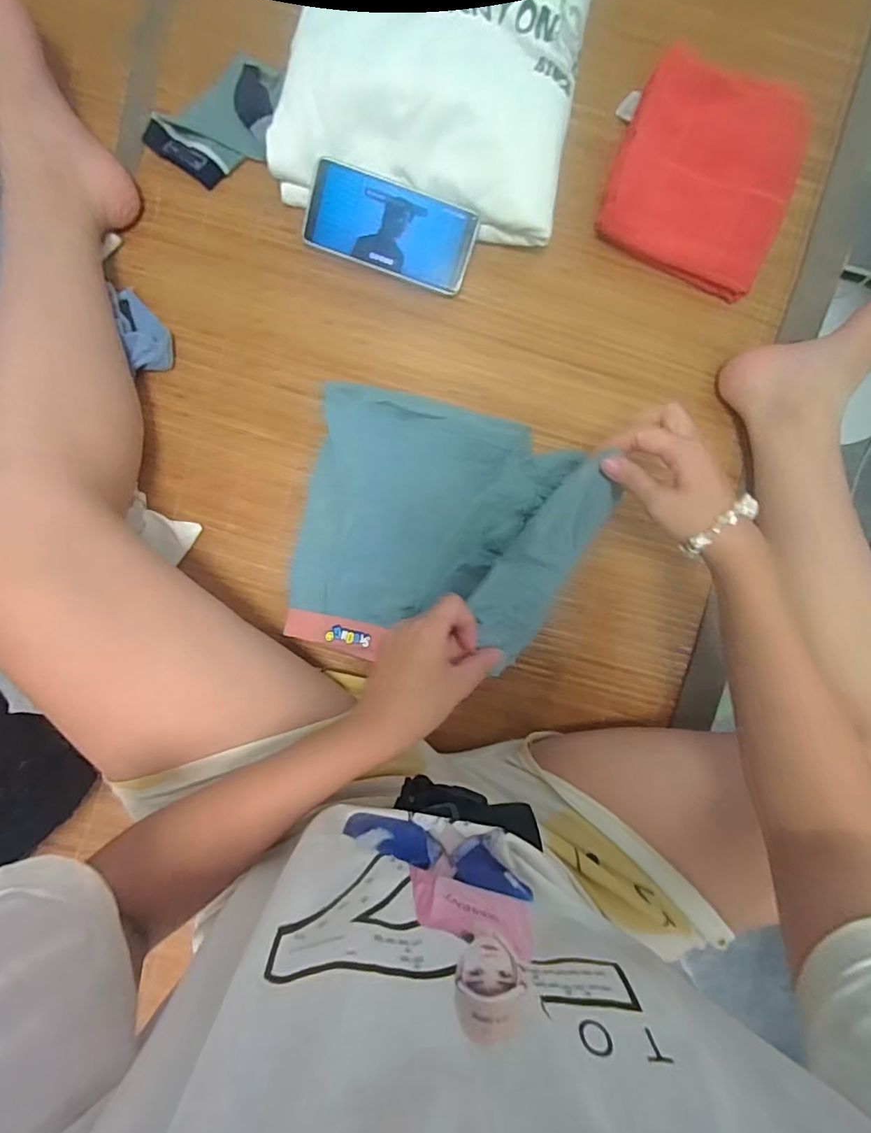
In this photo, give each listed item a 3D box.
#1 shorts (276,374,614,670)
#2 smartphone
[{"bbox_3d":[-0.006,-0.035,0.461,0.251,0.109,0.251,0,91,-4],"label":"shorts"},{"bbox_3d":[-0.044,-0.327,0.493,0.159,0.007,0.075,20,110,-2],"label":"smartphone"}]

